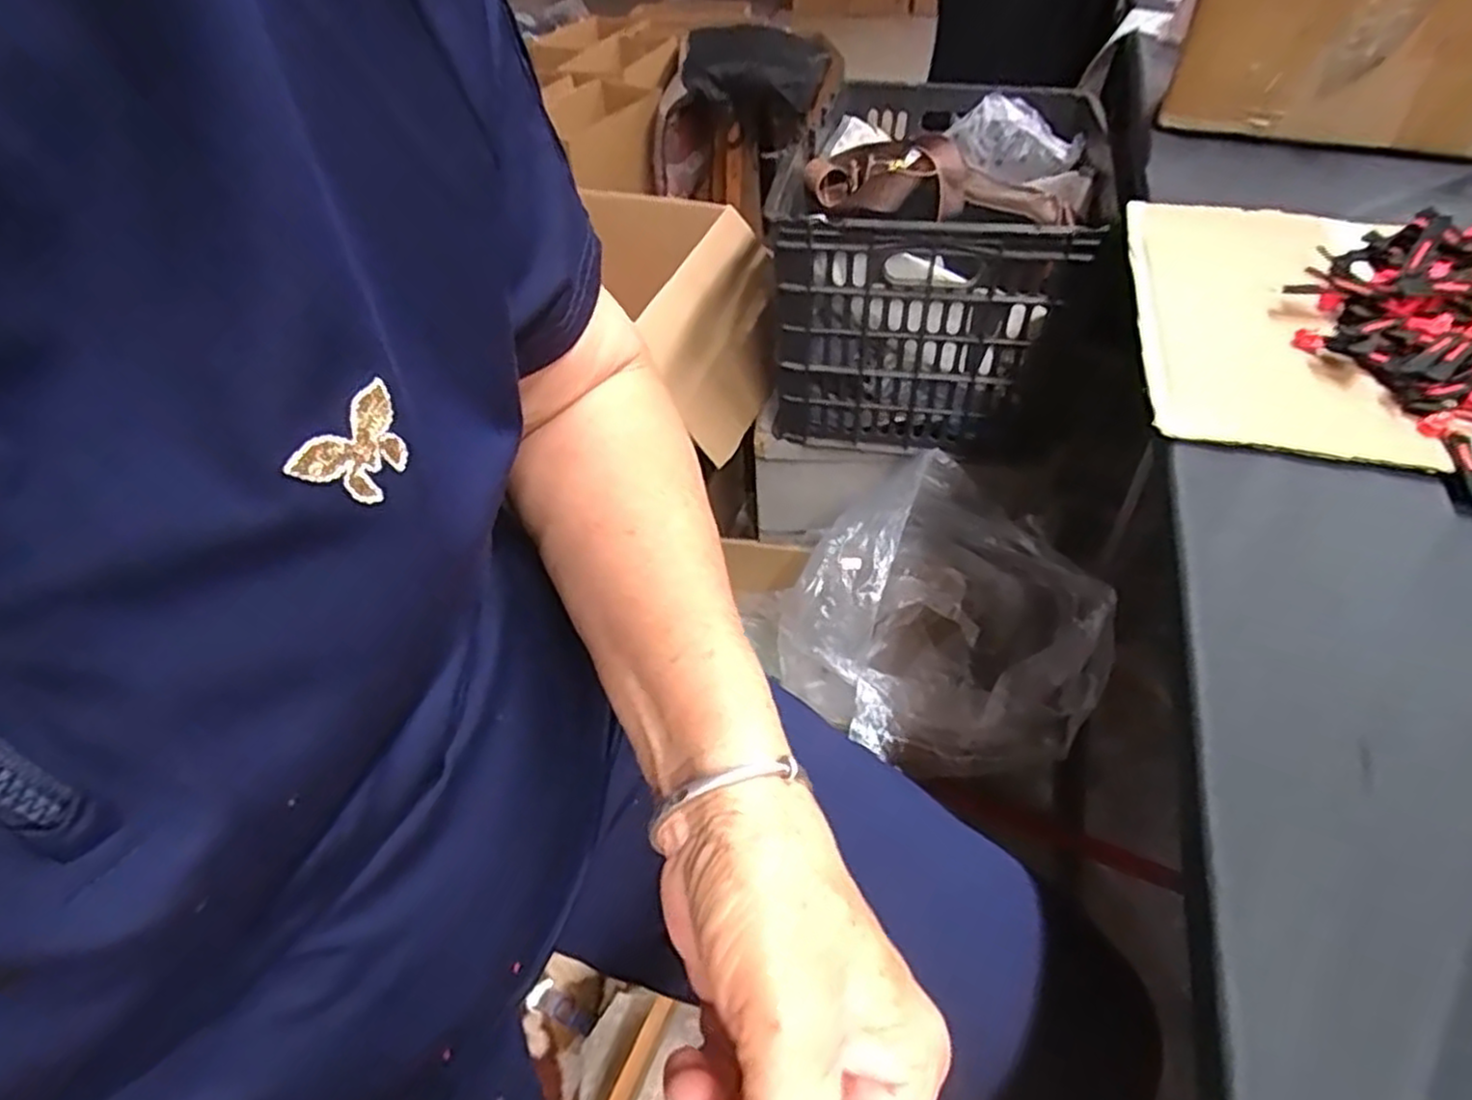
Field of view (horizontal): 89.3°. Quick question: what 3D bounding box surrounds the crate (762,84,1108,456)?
[{"bbox_3d":[0.252,-0.383,0.950,0.321,0.289,0.471,12,48,15],"label":"crate"}]

